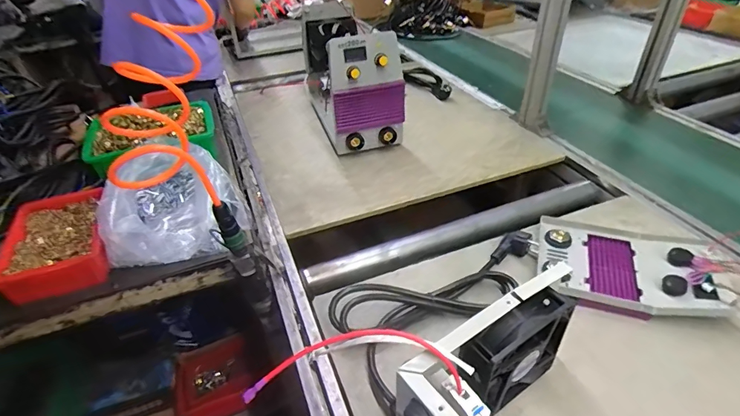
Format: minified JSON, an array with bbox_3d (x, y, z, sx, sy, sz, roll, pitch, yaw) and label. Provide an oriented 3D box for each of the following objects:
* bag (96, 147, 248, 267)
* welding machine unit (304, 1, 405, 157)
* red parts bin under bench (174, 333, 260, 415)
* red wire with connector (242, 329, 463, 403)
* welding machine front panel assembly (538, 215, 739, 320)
[{"bbox_3d":[-0.330,-0.002,0.696,0.212,0.108,0.222,-20,41,-20],"label":"bag"},{"bbox_3d":[-0.053,-0.316,0.977,0.158,0.236,0.367,-12,39,-11],"label":"welding machine unit"},{"bbox_3d":[-0.323,0.365,0.874,0.163,0.079,0.137,-15,40,-15],"label":"red parts bin under bench"},{"bbox_3d":[-0.015,0.132,0.354,0.189,0.067,0.013,-2,16,1],"label":"red wire with connector"},{"bbox_3d":[0.358,0.082,0.592,0.229,0.047,0.169,10,40,16],"label":"welding machine front panel assembly"}]

